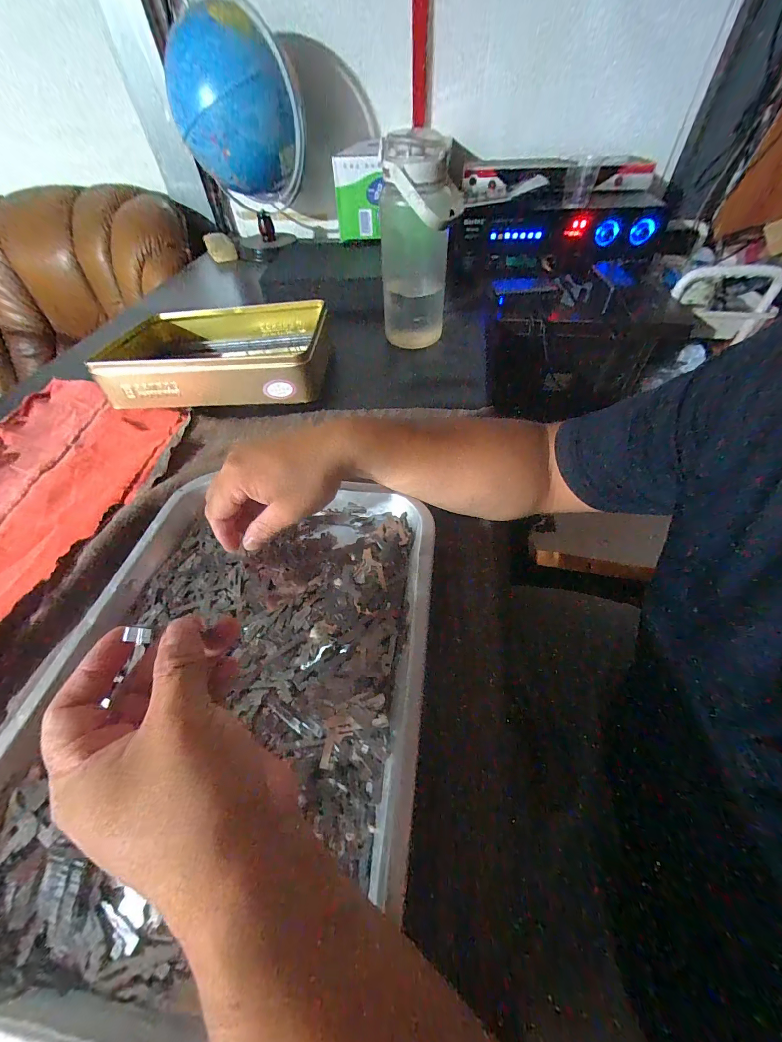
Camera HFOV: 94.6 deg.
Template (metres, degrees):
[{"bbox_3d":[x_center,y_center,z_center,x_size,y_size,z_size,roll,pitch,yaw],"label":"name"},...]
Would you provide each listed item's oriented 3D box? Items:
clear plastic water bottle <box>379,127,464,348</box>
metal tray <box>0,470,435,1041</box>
[{"bbox_3d":[0.036,-0.400,0.546,0.096,0.247,0.099,0,52,3],"label":"clear plastic water bottle"},{"bbox_3d":[-0.112,0.110,0.272,0.269,0.033,0.352,7,54,6],"label":"metal tray"}]

